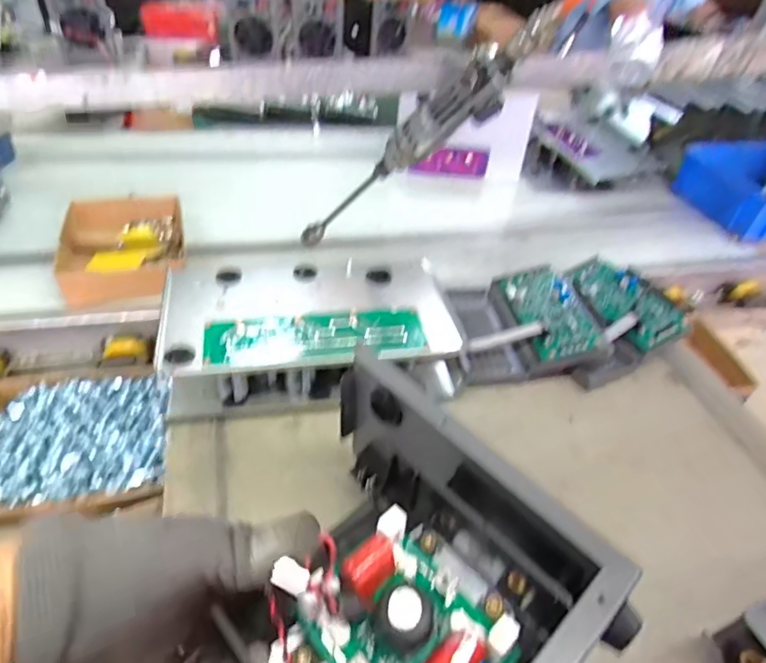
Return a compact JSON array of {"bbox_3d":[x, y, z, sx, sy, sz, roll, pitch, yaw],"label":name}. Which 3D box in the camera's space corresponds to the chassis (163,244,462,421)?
[{"bbox_3d":[-0.070,-0.008,0.532,0.290,0.082,0.165,-4,44,-11],"label":"chassis"}]

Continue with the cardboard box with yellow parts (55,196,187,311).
[{"bbox_3d":[-0.321,-0.109,0.646,0.142,0.039,0.190,-11,45,-18],"label":"cardboard box with yellow parts"}]

